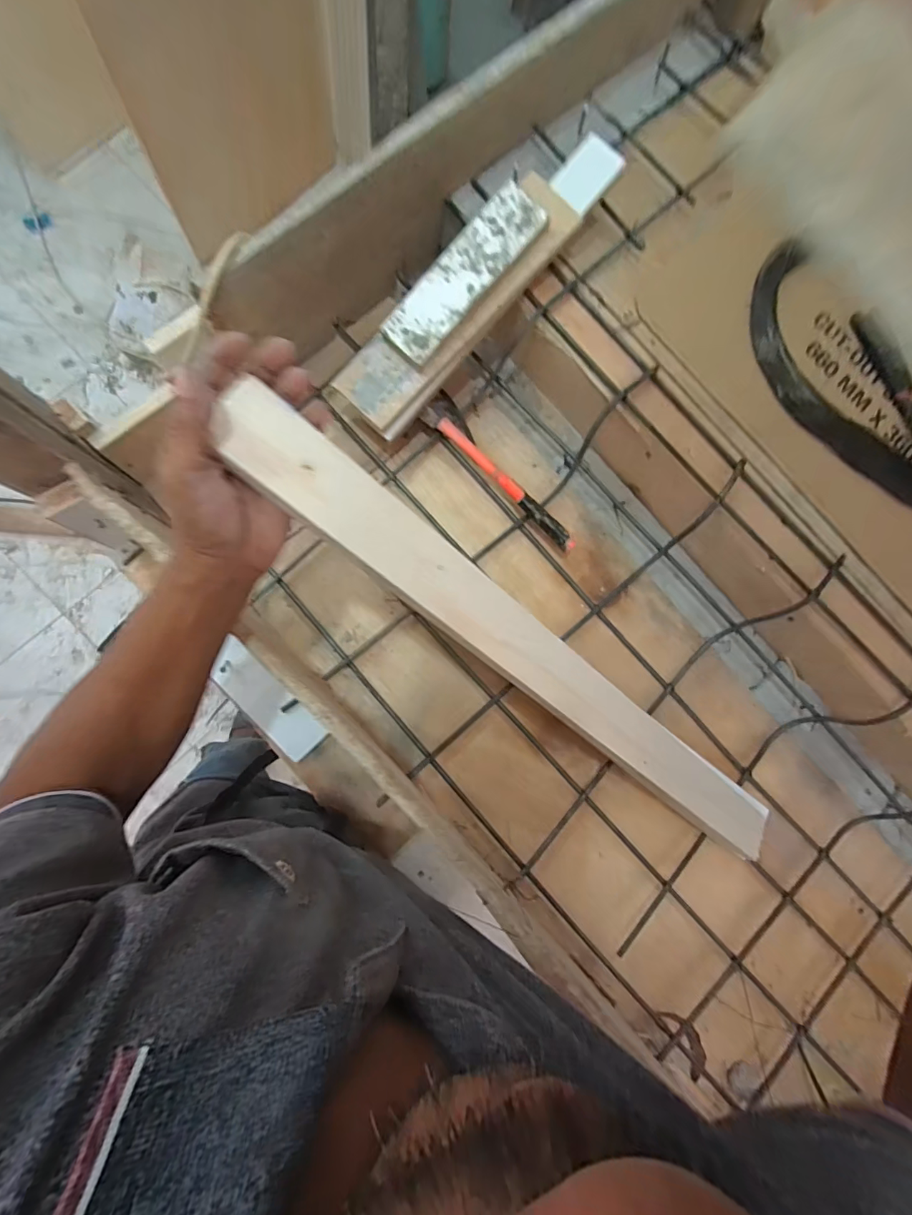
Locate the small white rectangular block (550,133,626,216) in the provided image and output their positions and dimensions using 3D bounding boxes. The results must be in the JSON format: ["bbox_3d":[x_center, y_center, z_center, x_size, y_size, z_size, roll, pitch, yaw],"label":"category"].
[{"bbox_3d":[0.148,-0.491,0.535,0.056,0.007,0.076,41,93,1],"label":"small white rectangular block"}]

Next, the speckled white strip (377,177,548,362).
[{"bbox_3d":[0.007,-0.367,0.518,0.066,0.008,0.207,44,95,-1],"label":"speckled white strip"}]

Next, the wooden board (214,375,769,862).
[{"bbox_3d":[0.106,0.073,0.423,0.676,0.010,0.068,37,68,-25],"label":"wooden board"}]

